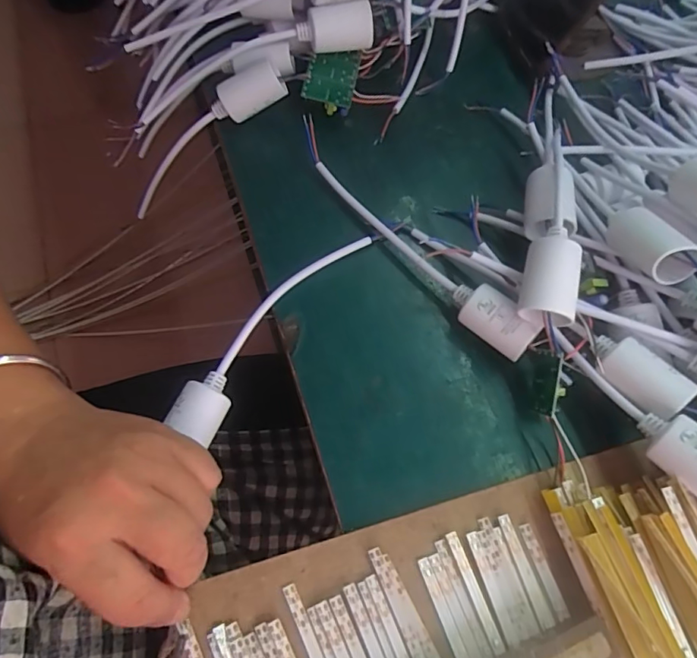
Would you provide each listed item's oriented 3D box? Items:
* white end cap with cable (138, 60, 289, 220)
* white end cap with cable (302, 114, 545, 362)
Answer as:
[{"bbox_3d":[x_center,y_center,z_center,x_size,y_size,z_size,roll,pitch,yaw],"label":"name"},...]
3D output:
[{"bbox_3d":[-0.122,-0.142,0.386,0.172,0.036,0.027,-28,65,26],"label":"white end cap with cable"},{"bbox_3d":[0.037,-0.057,0.317,0.024,0.032,0.203,-38,74,-18],"label":"white end cap with cable"}]

